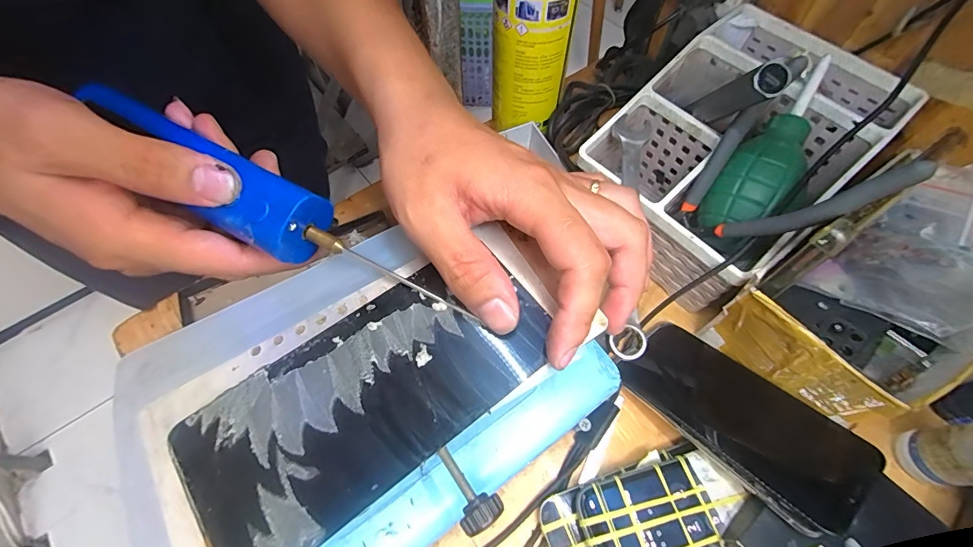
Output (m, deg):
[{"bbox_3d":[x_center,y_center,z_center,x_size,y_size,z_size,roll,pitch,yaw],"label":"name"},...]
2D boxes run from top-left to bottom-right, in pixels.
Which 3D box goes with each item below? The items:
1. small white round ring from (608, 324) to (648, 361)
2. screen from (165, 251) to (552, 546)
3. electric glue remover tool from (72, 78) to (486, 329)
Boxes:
[{"bbox_3d":[0.086,0.042,0.255,0.020,0.006,0.019,-27,66,-13],"label":"small white round ring"},{"bbox_3d":[-0.045,0.047,0.177,0.151,0.004,0.071,-34,68,-16],"label":"screen"},{"bbox_3d":[-0.095,-0.027,0.198,0.191,0.031,0.035,33,66,-5],"label":"electric glue remover tool"}]

